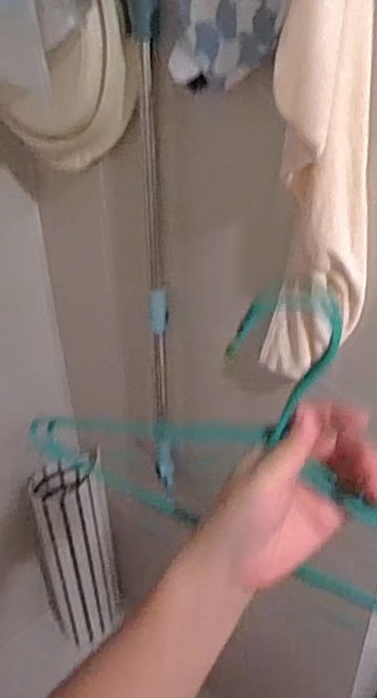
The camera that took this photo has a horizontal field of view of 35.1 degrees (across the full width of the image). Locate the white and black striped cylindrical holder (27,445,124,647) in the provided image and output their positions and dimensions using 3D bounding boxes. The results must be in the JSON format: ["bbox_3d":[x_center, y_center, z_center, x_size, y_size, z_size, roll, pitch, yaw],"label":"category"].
[{"bbox_3d":[-0.280,0.529,1.512,0.199,0.513,0.166,-13,35,-15],"label":"white and black striped cylindrical holder"}]

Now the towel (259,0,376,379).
[{"bbox_3d":[0.135,-0.177,0.601,0.107,0.509,0.097,7,35,14],"label":"towel"}]

